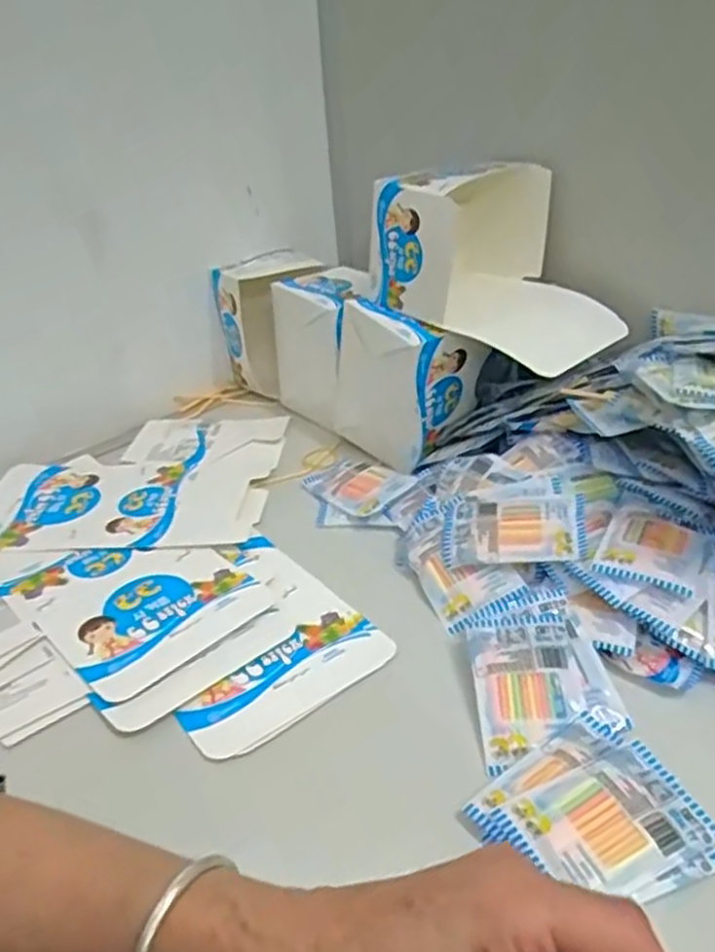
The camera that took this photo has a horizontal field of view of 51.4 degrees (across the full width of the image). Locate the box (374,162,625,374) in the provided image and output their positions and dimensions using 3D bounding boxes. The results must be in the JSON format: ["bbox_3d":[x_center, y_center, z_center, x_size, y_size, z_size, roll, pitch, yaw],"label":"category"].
[{"bbox_3d":[0.129,-0.190,0.638,0.188,0.122,0.157,23,42,37],"label":"box"}]

